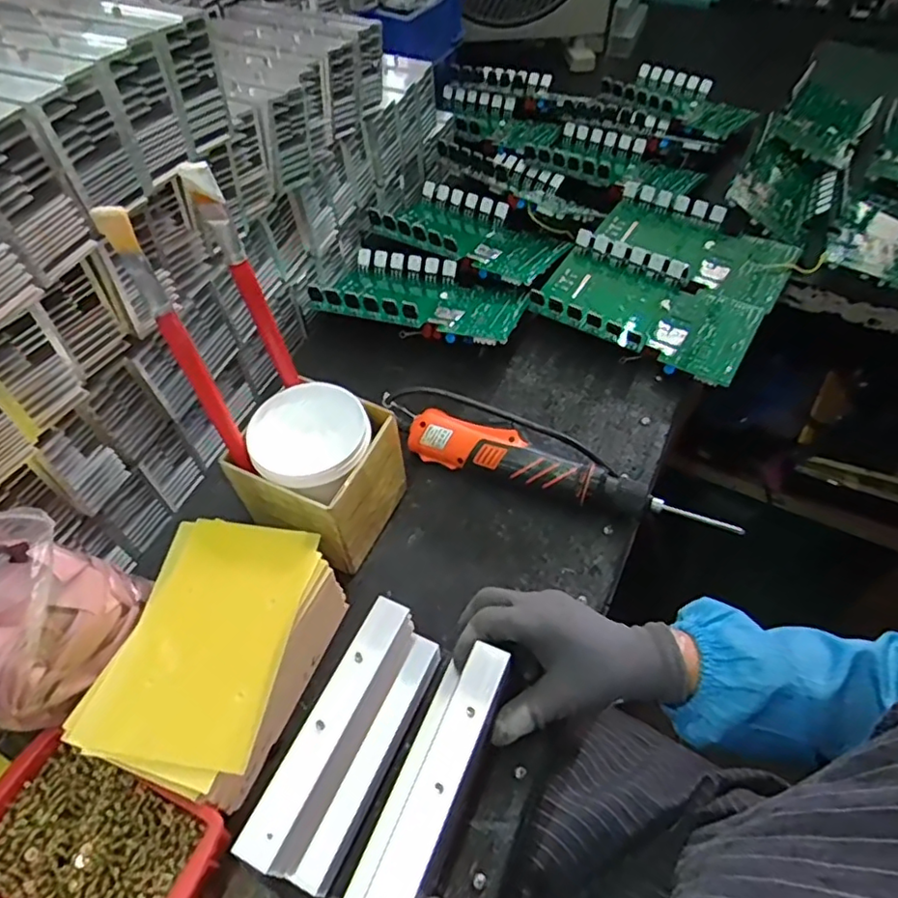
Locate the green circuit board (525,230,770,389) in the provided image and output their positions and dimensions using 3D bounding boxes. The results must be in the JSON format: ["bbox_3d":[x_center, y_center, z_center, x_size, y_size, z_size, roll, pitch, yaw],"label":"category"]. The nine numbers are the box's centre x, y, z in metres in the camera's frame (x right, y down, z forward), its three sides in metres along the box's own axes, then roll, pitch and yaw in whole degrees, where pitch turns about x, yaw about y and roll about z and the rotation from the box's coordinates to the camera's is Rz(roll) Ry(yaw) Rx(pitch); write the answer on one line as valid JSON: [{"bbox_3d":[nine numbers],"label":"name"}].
[{"bbox_3d":[0.219,-0.162,0.672,0.235,0.034,0.134,29,59,20],"label":"green circuit board"}]

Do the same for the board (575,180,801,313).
[{"bbox_3d":[0.288,-0.246,0.723,0.232,0.037,0.129,30,59,21],"label":"board"}]

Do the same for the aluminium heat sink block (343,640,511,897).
[{"bbox_3d":[-0.015,0.217,0.393,0.049,0.088,0.164,19,56,16],"label":"aluminium heat sink block"}]

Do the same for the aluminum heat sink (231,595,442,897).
[{"bbox_3d":[-0.064,0.198,0.413,0.046,0.082,0.171,20,56,17],"label":"aluminum heat sink"}]

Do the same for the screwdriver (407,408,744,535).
[{"bbox_3d":[0.106,0.024,0.558,0.300,0.044,0.047,17,55,14],"label":"screwdriver"}]

